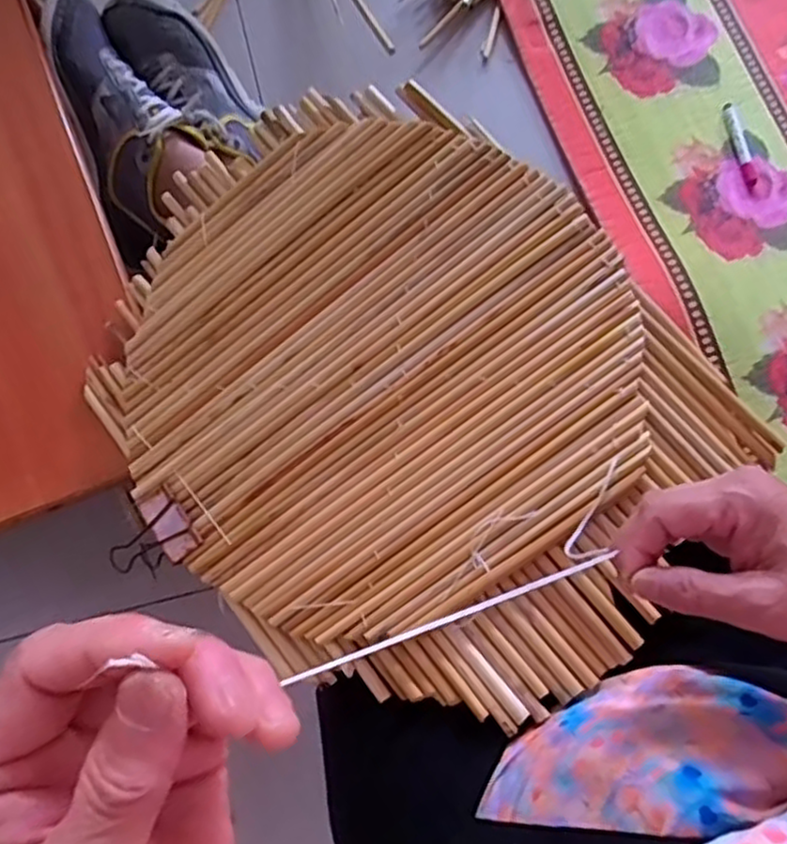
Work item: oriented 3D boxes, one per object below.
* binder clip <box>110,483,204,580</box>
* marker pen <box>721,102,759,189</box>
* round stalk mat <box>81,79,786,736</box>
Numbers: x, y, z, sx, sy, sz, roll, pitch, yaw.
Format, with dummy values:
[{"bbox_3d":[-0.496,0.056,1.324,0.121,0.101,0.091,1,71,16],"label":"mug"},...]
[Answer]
[{"bbox_3d":[-0.164,0.081,0.480,0.058,0.036,0.050,-35,78,-9],"label":"binder clip"},{"bbox_3d":[0.415,-0.331,0.835,0.019,0.012,0.112,-10,76,-3],"label":"marker pen"},{"bbox_3d":[-0.004,-0.019,0.458,0.326,0.018,0.412,-41,78,1],"label":"round stalk mat"}]

